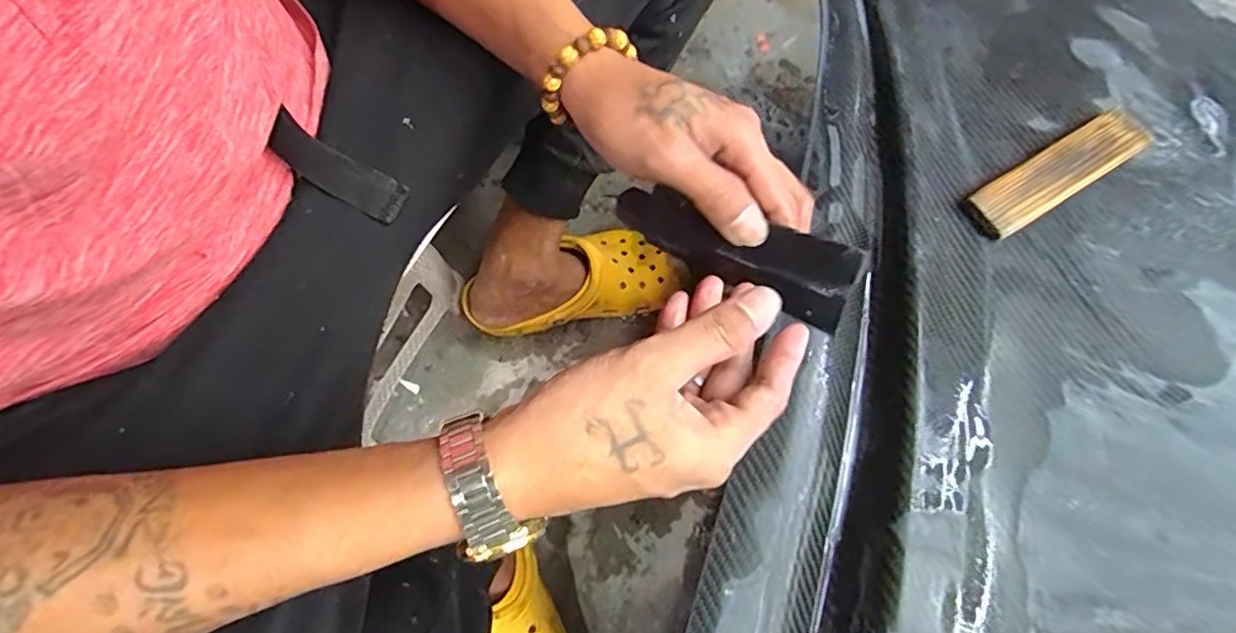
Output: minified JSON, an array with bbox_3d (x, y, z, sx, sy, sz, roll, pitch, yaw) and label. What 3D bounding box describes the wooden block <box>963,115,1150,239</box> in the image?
[{"bbox_3d":[0.313,-0.102,0.412,0.152,0.016,0.039,-30,71,-12],"label":"wooden block"}]

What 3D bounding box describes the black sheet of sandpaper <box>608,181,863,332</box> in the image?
[{"bbox_3d":[0.057,-0.038,0.314,0.139,0.038,0.028,27,69,28],"label":"black sheet of sandpaper"}]

